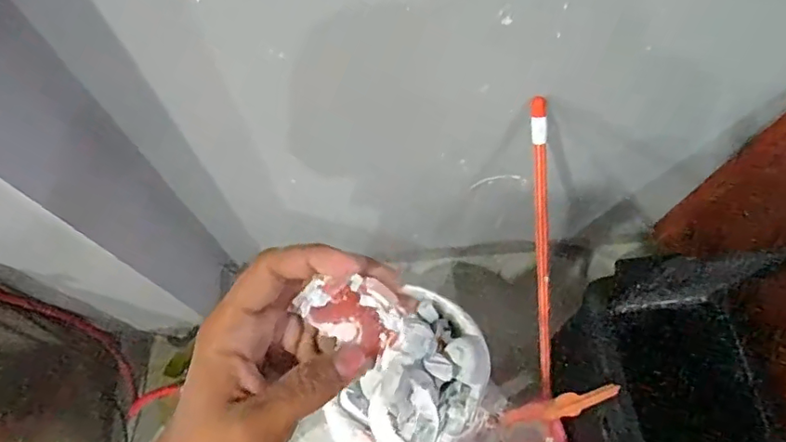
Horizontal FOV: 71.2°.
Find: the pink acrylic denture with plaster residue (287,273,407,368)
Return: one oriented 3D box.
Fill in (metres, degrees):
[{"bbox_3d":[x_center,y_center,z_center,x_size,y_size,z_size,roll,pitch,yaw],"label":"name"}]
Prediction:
[{"bbox_3d":[-0.022,0.048,0.294,0.057,0.024,0.032,27,70,11],"label":"pink acrylic denture with plaster residue"}]

